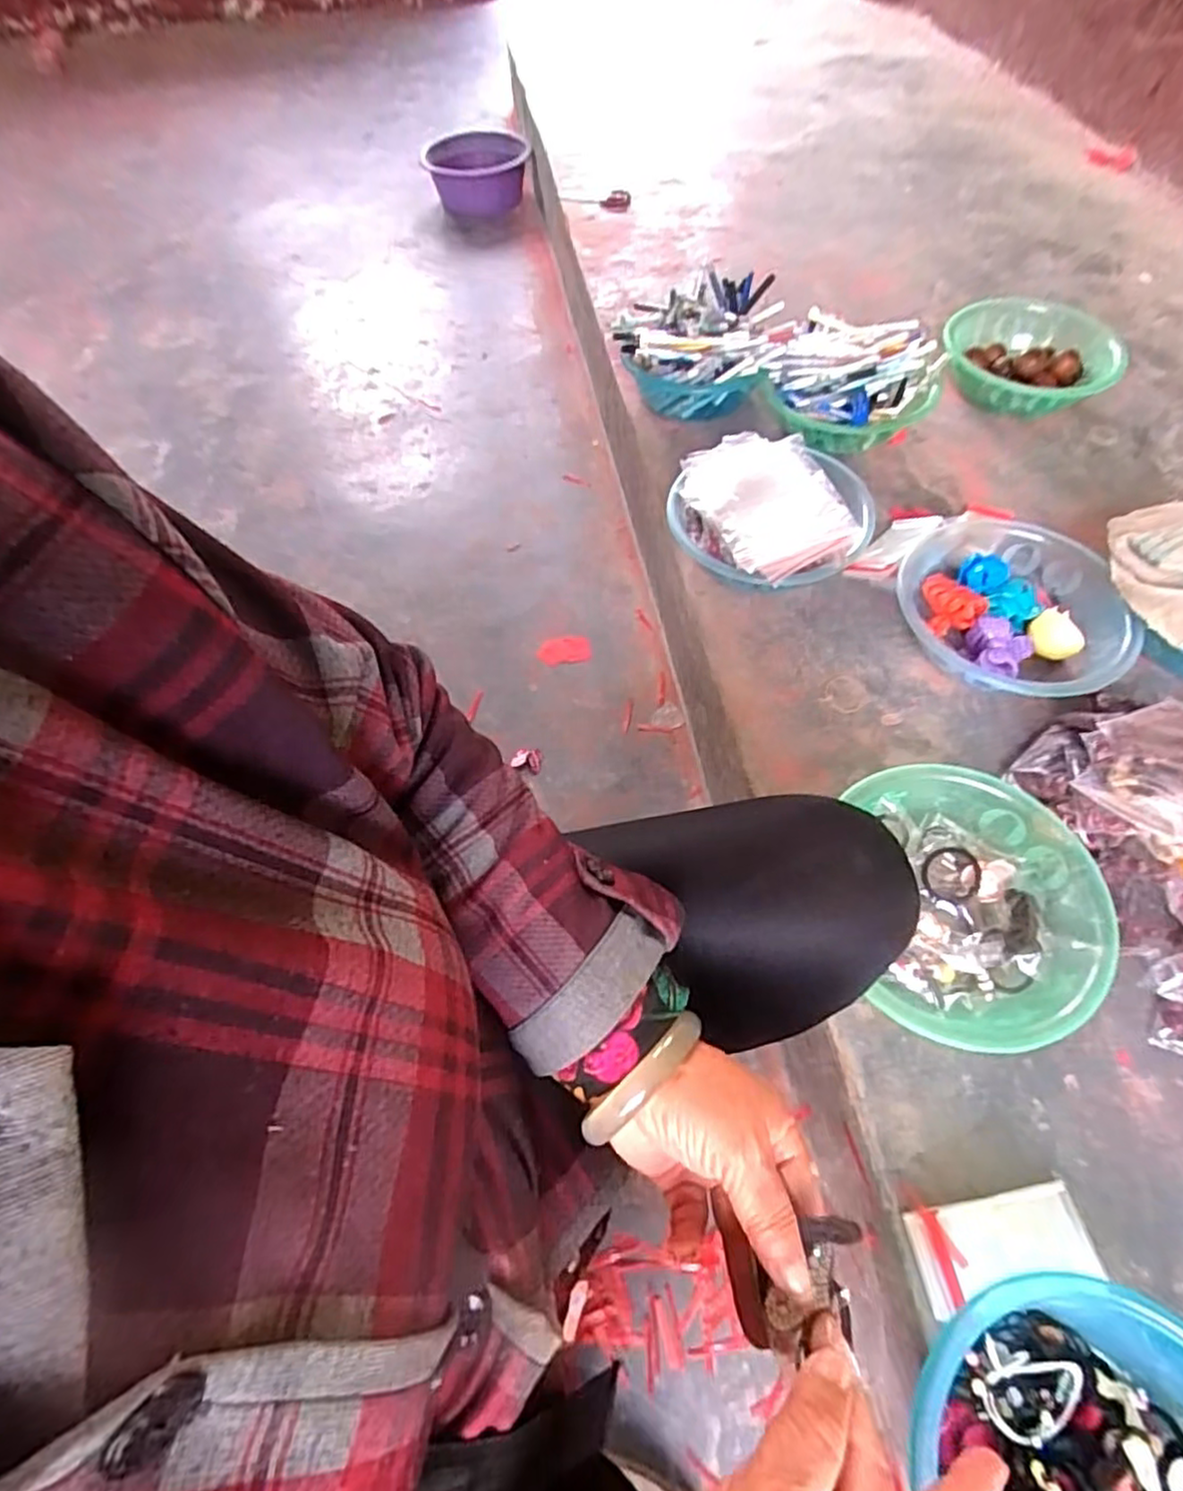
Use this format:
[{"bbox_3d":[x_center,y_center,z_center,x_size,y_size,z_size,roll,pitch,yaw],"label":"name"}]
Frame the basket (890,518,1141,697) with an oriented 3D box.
[{"bbox_3d":[0.455,-0.150,0.749,0.223,0.072,0.247,8,60,7],"label":"basket"}]

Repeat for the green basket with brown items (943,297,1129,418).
[{"bbox_3d":[0.624,-0.552,0.966,0.225,0.081,0.181,22,63,14],"label":"green basket with brown items"}]

